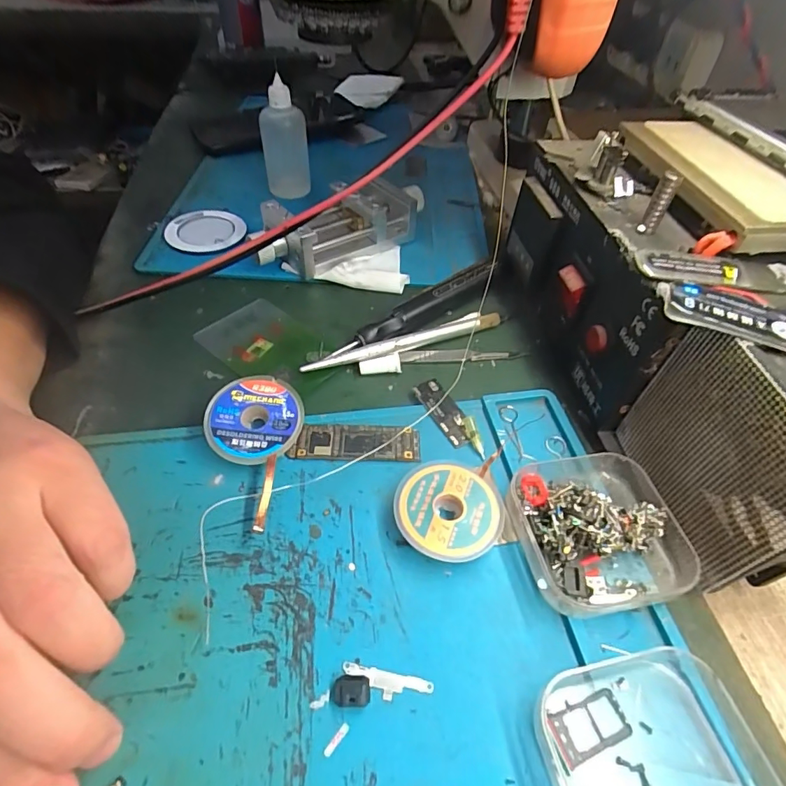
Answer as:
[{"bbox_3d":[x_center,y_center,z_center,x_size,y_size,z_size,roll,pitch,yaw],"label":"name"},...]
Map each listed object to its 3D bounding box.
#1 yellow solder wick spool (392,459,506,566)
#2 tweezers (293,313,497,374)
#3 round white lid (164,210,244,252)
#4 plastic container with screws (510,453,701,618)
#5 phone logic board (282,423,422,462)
[{"bbox_3d":[0.023,0.052,0.202,0.044,0.014,0.044,2,48,-2],"label":"yellow solder wick spool"},{"bbox_3d":[0.008,-0.030,0.278,0.125,0.011,0.013,-19,52,-19],"label":"tweezers"},{"bbox_3d":[-0.140,-0.122,0.350,0.055,0.006,0.055,2,48,-2],"label":"round white lid"},{"bbox_3d":[0.087,0.055,0.196,0.065,0.025,0.064,-6,49,-9],"label":"plastic container with screws"},{"bbox_3d":[-0.018,0.024,0.229,0.062,0.005,0.019,3,48,-2],"label":"phone logic board"}]

